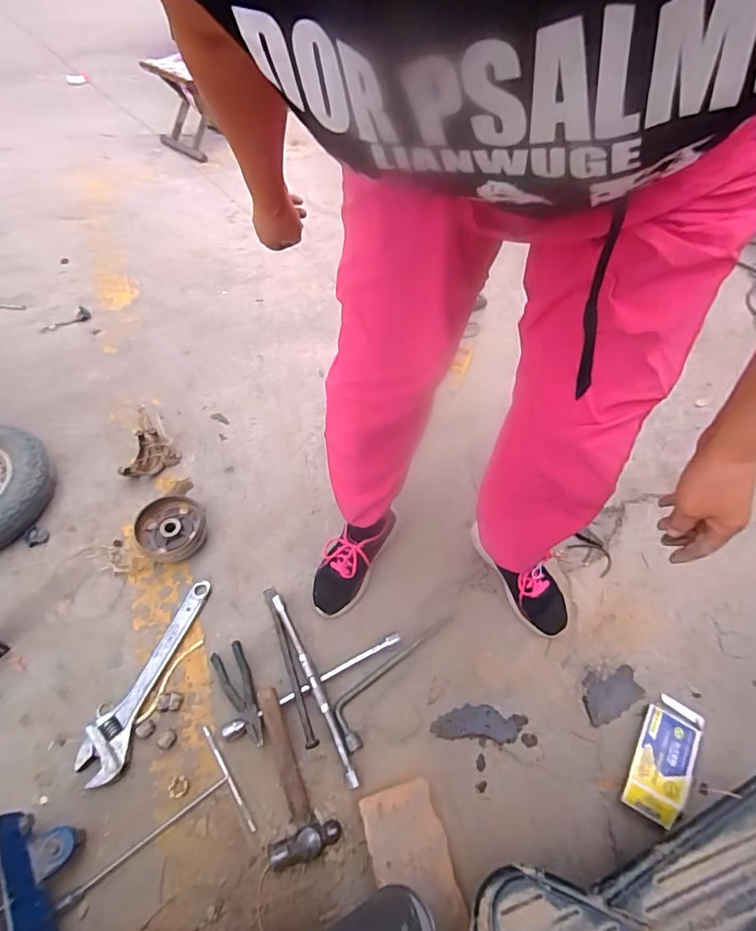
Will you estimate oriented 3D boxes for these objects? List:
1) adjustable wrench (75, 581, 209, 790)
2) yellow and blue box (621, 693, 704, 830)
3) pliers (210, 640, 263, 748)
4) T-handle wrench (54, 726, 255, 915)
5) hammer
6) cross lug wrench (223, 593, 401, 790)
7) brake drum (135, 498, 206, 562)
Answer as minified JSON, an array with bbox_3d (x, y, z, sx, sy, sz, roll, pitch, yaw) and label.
[{"bbox_3d":[-0.422,0.372,0.891,0.076,0.026,0.352,13,58,9],"label":"adjustable wrench"},{"bbox_3d":[0.471,0.476,0.808,0.085,0.054,0.198,32,63,20],"label":"yellow and blue box"},{"bbox_3d":[-0.245,0.407,0.865,0.056,0.023,0.180,-24,60,-14],"label":"pliers"},{"bbox_3d":[-0.360,0.584,0.770,0.280,0.012,0.171,-31,62,-18],"label":"T-handle wrench"},{"bbox_3d":[-0.138,0.495,0.801,0.105,0.041,0.245,-12,57,-7],"label":"hammer"},{"bbox_3d":[-0.116,0.390,0.873,0.244,0.030,0.251,13,58,9],"label":"cross lug wrench"},{"bbox_3d":[-0.428,0.131,1.029,0.150,0.048,0.140,0,57,1],"label":"brake drum"}]

